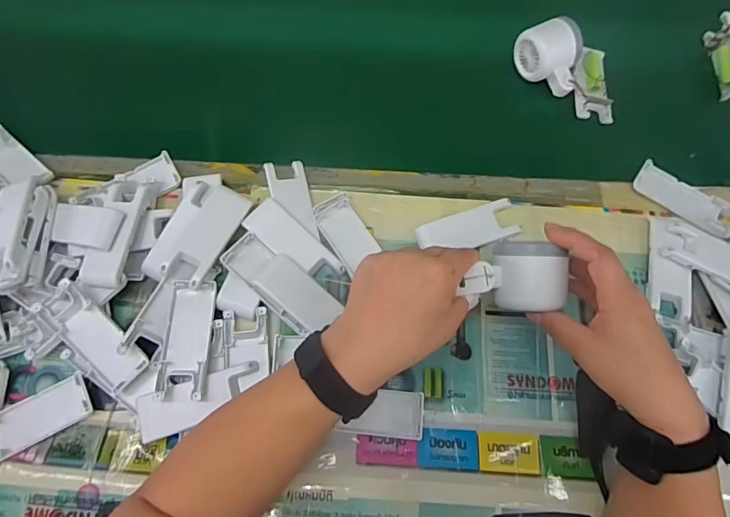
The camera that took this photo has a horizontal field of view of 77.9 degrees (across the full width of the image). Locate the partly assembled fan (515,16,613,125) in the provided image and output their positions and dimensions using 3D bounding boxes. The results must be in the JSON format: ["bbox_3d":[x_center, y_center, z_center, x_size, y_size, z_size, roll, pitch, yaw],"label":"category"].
[{"bbox_3d":[0.232,-0.217,0.516,0.106,0.050,0.099,1,70,-1],"label":"partly assembled fan"}]

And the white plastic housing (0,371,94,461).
[{"bbox_3d":[-0.289,0.138,0.385,0.107,0.012,0.041,-27,73,-11],"label":"white plastic housing"}]

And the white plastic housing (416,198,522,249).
[{"bbox_3d":[0.103,-0.028,0.451,0.100,0.008,0.039,-17,71,-8],"label":"white plastic housing"}]

